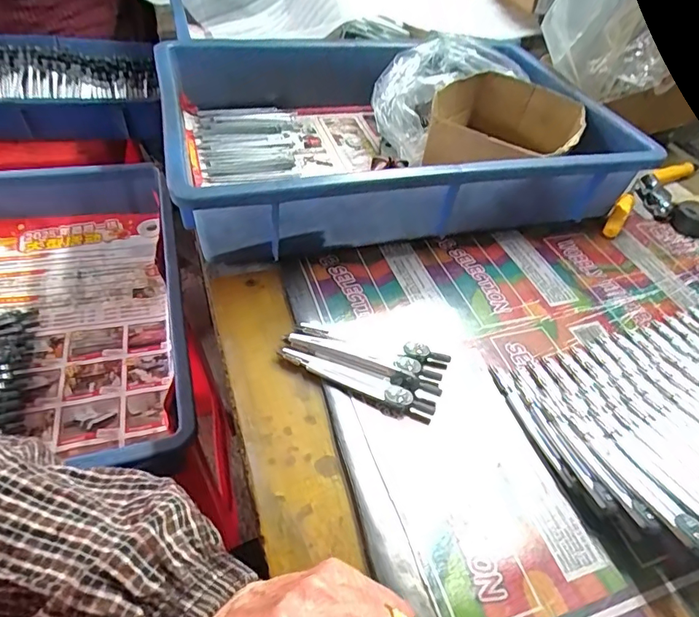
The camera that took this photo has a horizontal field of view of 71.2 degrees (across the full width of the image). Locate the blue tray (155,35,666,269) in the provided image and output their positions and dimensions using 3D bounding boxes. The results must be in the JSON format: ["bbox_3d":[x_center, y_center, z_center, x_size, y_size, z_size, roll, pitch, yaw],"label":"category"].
[{"bbox_3d":[0.033,-0.189,0.510,0.425,0.092,0.313,-9,50,-17],"label":"blue tray"}]

